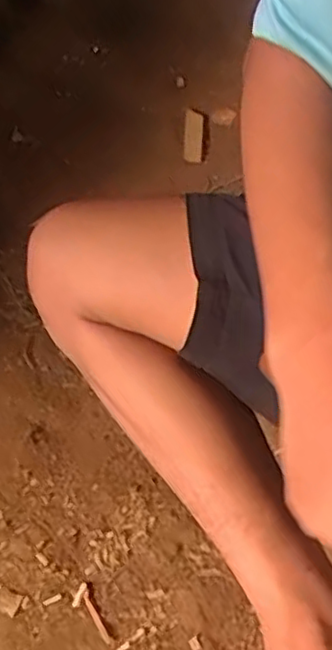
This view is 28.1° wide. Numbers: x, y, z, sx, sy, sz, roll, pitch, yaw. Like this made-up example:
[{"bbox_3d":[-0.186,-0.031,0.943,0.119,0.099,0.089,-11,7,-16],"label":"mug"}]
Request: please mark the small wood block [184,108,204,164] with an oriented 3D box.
[{"bbox_3d":[0.038,-0.259,0.909,0.026,0.016,0.088,0,54,5],"label":"small wood block"}]

